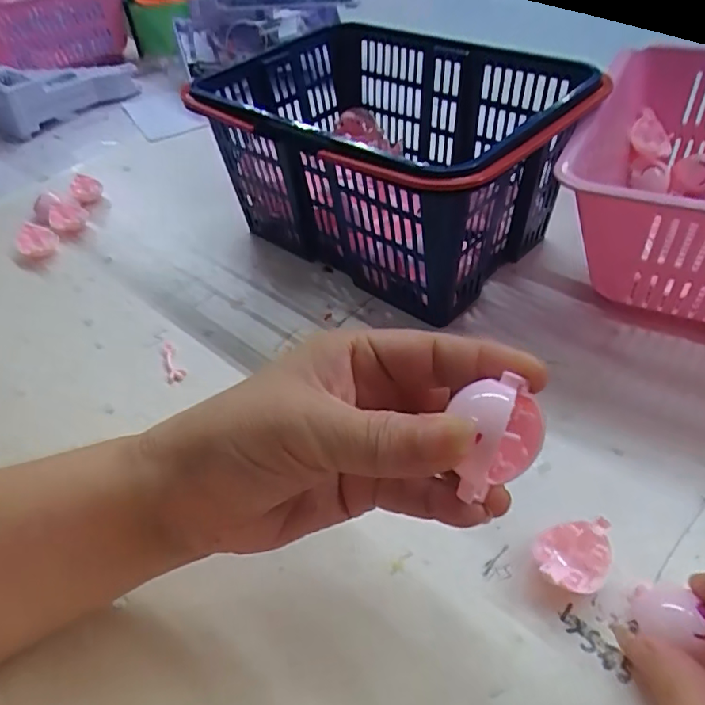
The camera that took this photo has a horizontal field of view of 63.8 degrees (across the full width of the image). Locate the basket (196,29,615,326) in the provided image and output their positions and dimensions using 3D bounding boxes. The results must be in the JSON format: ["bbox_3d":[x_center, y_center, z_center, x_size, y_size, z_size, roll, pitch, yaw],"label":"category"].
[{"bbox_3d":[0.023,-0.130,0.393,0.235,0.113,0.169,30,56,32],"label":"basket"}]

